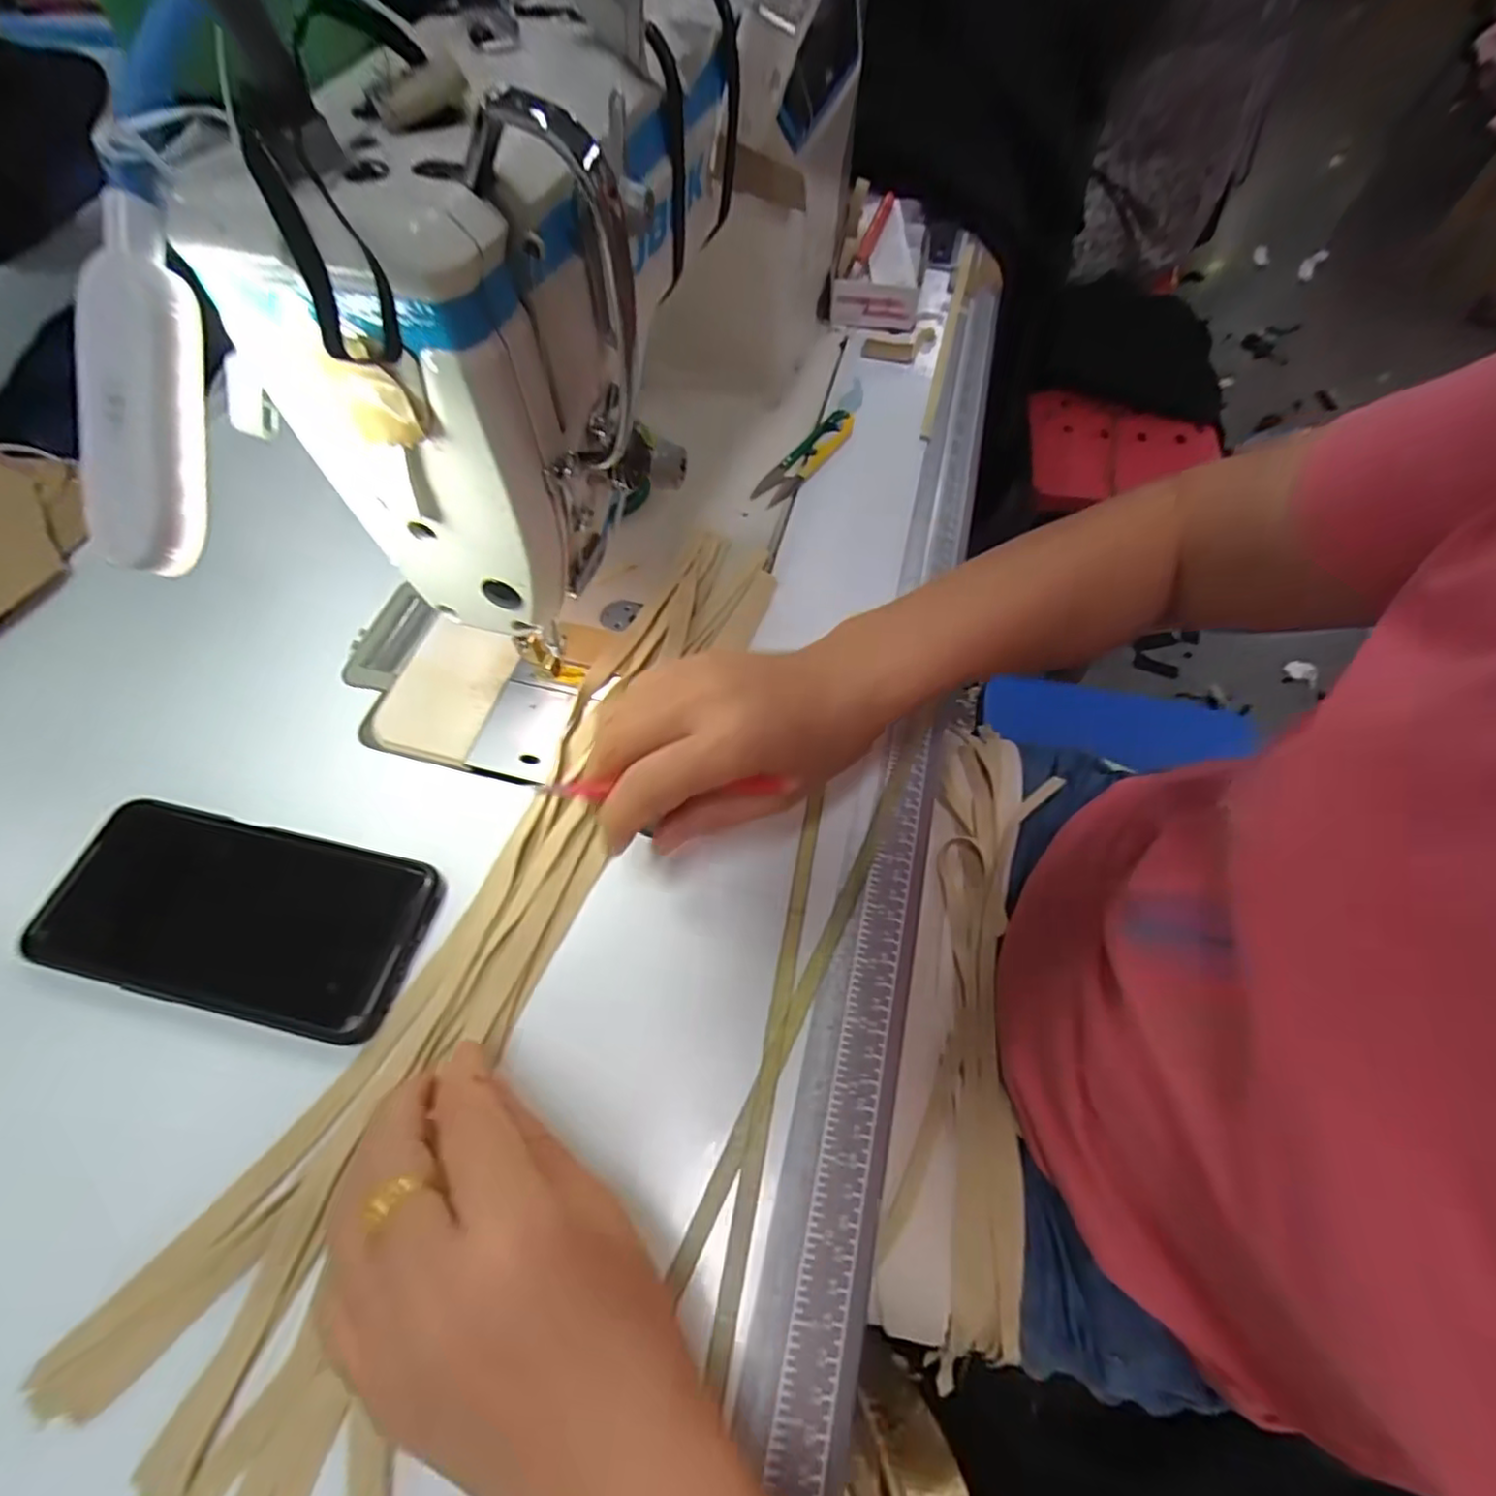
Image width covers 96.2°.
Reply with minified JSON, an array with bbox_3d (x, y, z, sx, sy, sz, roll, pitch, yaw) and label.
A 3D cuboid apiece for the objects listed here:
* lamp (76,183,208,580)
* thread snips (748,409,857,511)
[{"bbox_3d":[-0.157,-0.093,0.173,0.030,0.010,0.090,3,97,2],"label":"lamp"},{"bbox_3d":[0.040,-0.198,0.456,0.021,0.011,0.103,33,64,18],"label":"thread snips"}]

